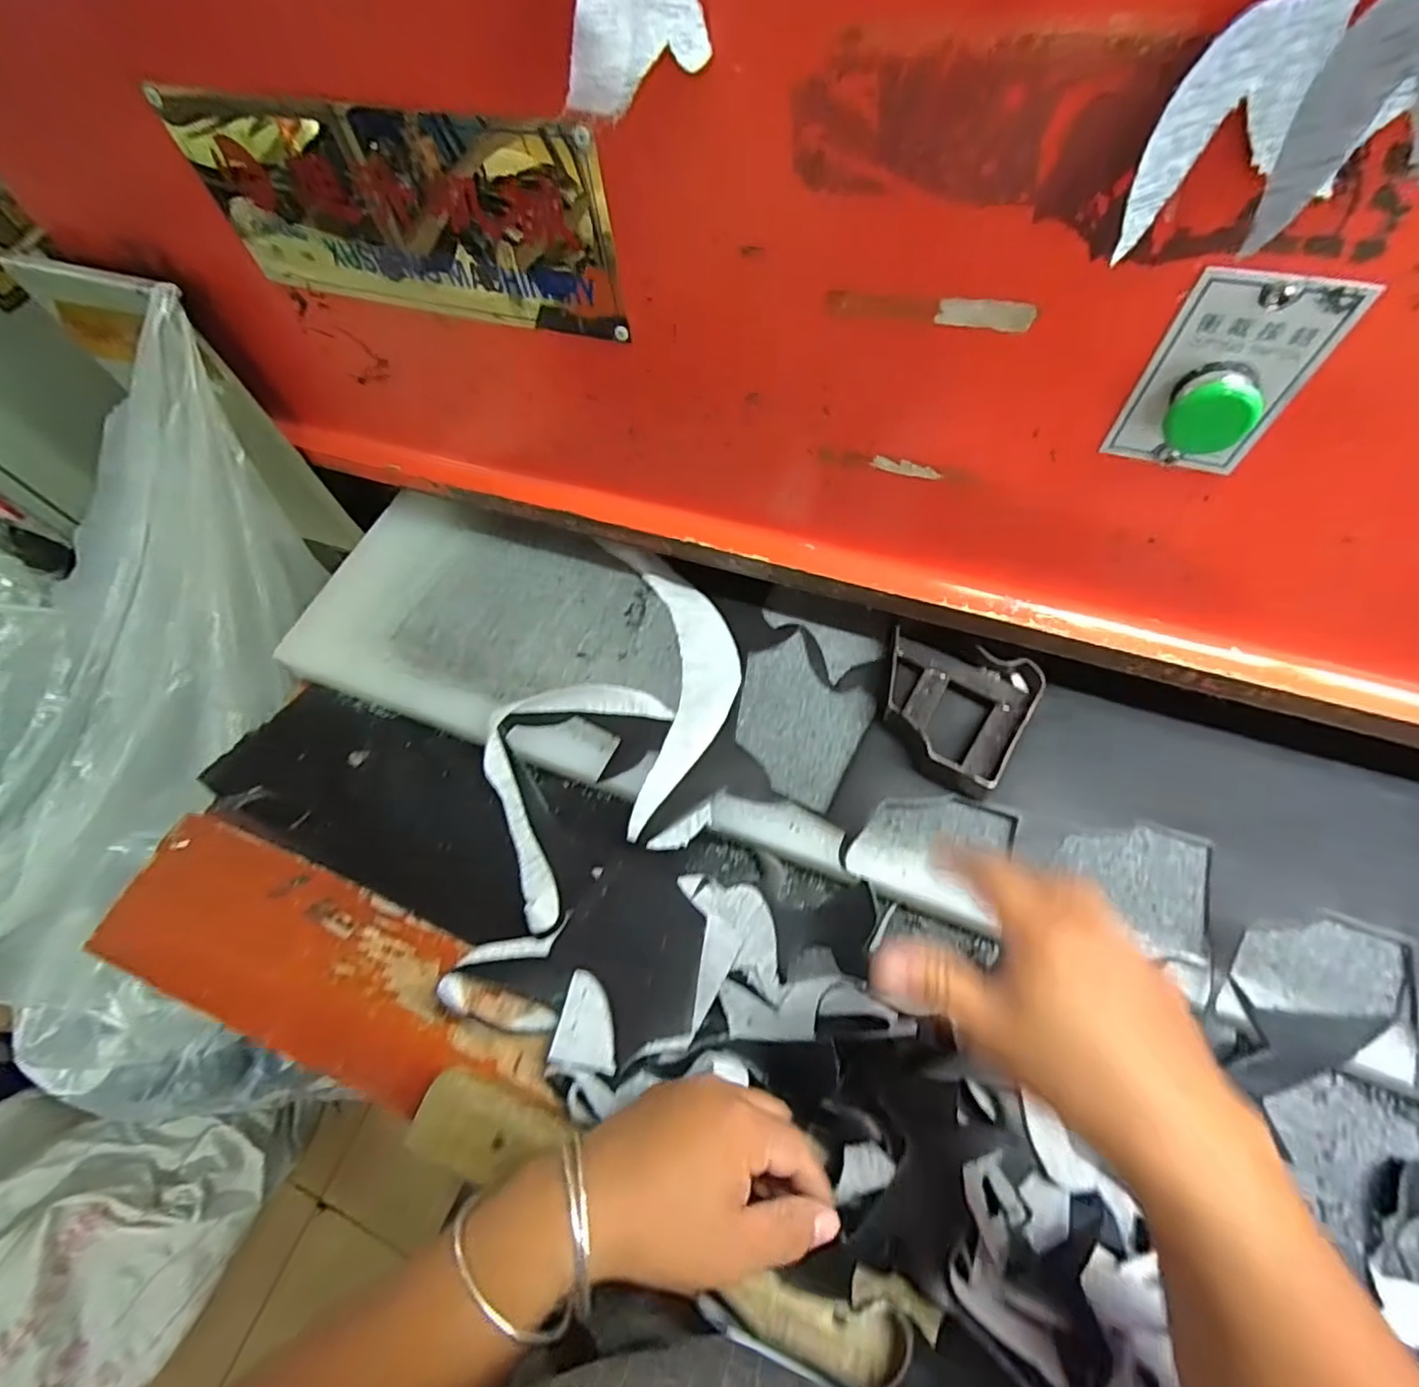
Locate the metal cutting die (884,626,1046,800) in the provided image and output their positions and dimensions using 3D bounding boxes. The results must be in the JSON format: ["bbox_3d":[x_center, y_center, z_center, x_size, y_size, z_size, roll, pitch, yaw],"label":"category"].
[{"bbox_3d":[0.176,0.011,0.461,0.104,0.029,0.112,18,64,13],"label":"metal cutting die"}]

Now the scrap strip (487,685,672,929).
[{"bbox_3d":[-0.121,0.069,0.484,0.116,0.071,0.185,24,65,16],"label":"scrap strip"}]

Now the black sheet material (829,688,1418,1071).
[{"bbox_3d":[0.413,0.116,0.405,0.635,0.014,0.191,19,64,14],"label":"black sheet material"}]

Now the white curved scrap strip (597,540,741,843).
[{"bbox_3d":[-0.024,-0.021,0.505,0.093,0.013,0.259,-7,61,0],"label":"white curved scrap strip"}]

